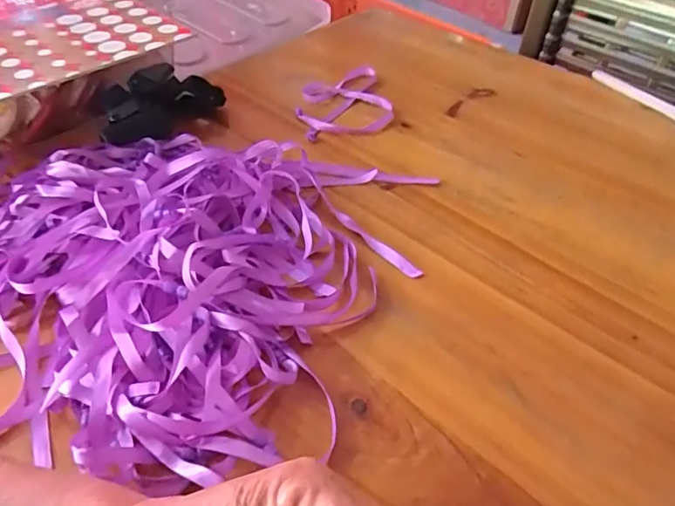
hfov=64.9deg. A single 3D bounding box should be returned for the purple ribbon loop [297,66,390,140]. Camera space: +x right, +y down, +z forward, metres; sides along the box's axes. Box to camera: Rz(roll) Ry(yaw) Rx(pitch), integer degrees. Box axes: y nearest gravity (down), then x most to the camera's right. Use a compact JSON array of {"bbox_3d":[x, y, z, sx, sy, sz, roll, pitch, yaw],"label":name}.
[{"bbox_3d":[0.005,-0.180,0.625,0.110,0.011,0.118,-10,46,-11],"label":"purple ribbon loop"}]

